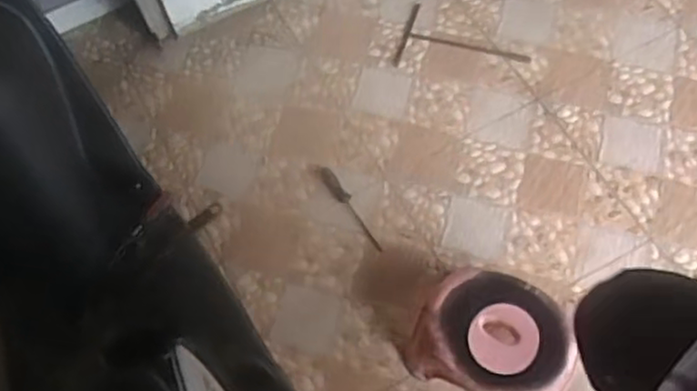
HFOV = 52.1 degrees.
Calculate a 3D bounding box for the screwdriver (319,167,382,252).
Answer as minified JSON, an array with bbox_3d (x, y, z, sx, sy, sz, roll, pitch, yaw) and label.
[{"bbox_3d":[0.002,0.027,1.572,0.033,0.022,0.245,-29,65,-12],"label":"screwdriver"}]

